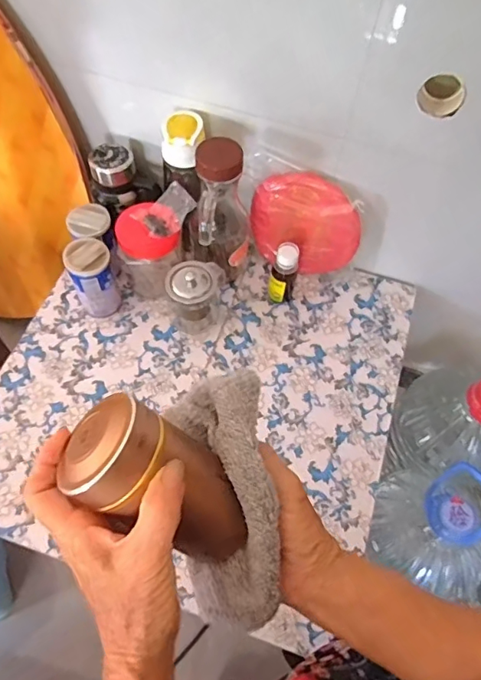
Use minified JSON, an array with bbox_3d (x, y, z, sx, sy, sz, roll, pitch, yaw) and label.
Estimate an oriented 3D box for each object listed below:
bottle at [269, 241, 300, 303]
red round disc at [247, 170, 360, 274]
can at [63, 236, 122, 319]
[{"bbox_3d":[0.069,-0.101,0.816,0.038,0.112,0.038,2,61,-3],"label":"bottle"},{"bbox_3d":[0.100,-0.176,0.819,0.176,0.183,0.049,15,61,4],"label":"red round disc"},{"bbox_3d":[-0.224,-0.090,0.791,0.064,0.129,0.073,-20,64,-15],"label":"can"}]

